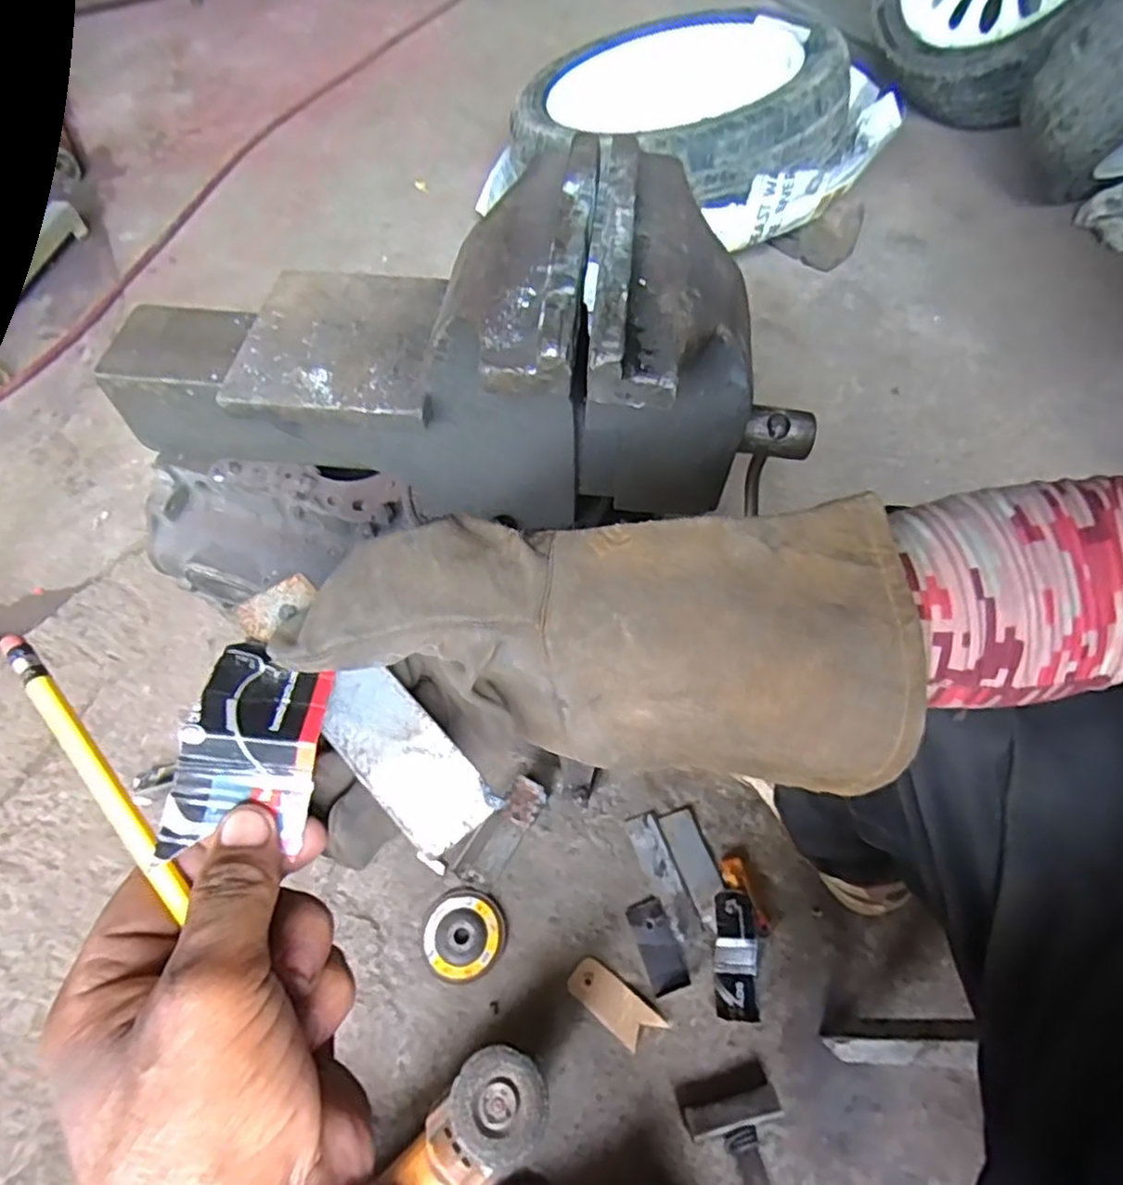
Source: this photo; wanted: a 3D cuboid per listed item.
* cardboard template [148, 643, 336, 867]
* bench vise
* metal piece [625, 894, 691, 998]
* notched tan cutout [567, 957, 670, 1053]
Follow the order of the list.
[{"bbox_3d":[-0.108,0.051,0.240,0.043,0.025,0.076,0,56,4],"label":"cardboard template"},{"bbox_3d":[-0.070,-0.147,0.465,0.453,0.210,0.185,13,59,10],"label":"bench vise"},{"bbox_3d":[0.096,0.351,0.687,0.037,0.007,0.085,-18,59,-9],"label":"metal piece"},{"bbox_3d":[0.050,0.394,0.661,0.091,0.004,0.039,34,59,23],"label":"notched tan cutout"}]

